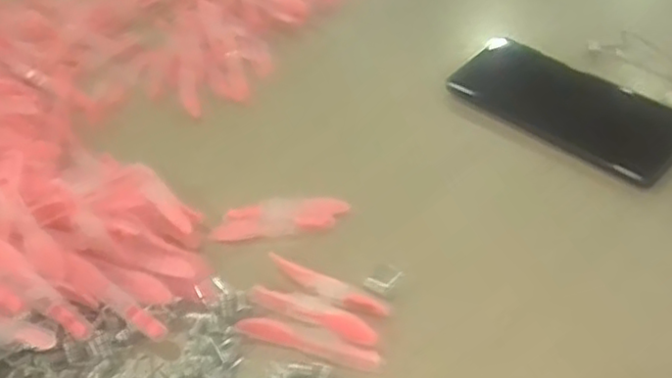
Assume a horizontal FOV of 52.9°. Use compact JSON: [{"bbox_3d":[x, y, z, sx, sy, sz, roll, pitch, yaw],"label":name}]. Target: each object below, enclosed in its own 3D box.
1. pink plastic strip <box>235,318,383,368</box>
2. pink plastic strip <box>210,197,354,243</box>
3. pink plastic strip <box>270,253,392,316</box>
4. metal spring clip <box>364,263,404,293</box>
[{"bbox_3d":[-0.015,0.081,0.357,0.080,0.004,0.012,14,50,18],"label":"pink plastic strip"},{"bbox_3d":[-0.034,0.016,0.418,0.082,0.004,0.029,-7,47,-1],"label":"pink plastic strip"},{"bbox_3d":[-0.005,0.055,0.381,0.078,0.004,0.013,23,54,25],"label":"pink plastic strip"},{"bbox_3d":[0.027,0.050,0.381,0.015,0.004,0.019,29,56,28],"label":"metal spring clip"}]

